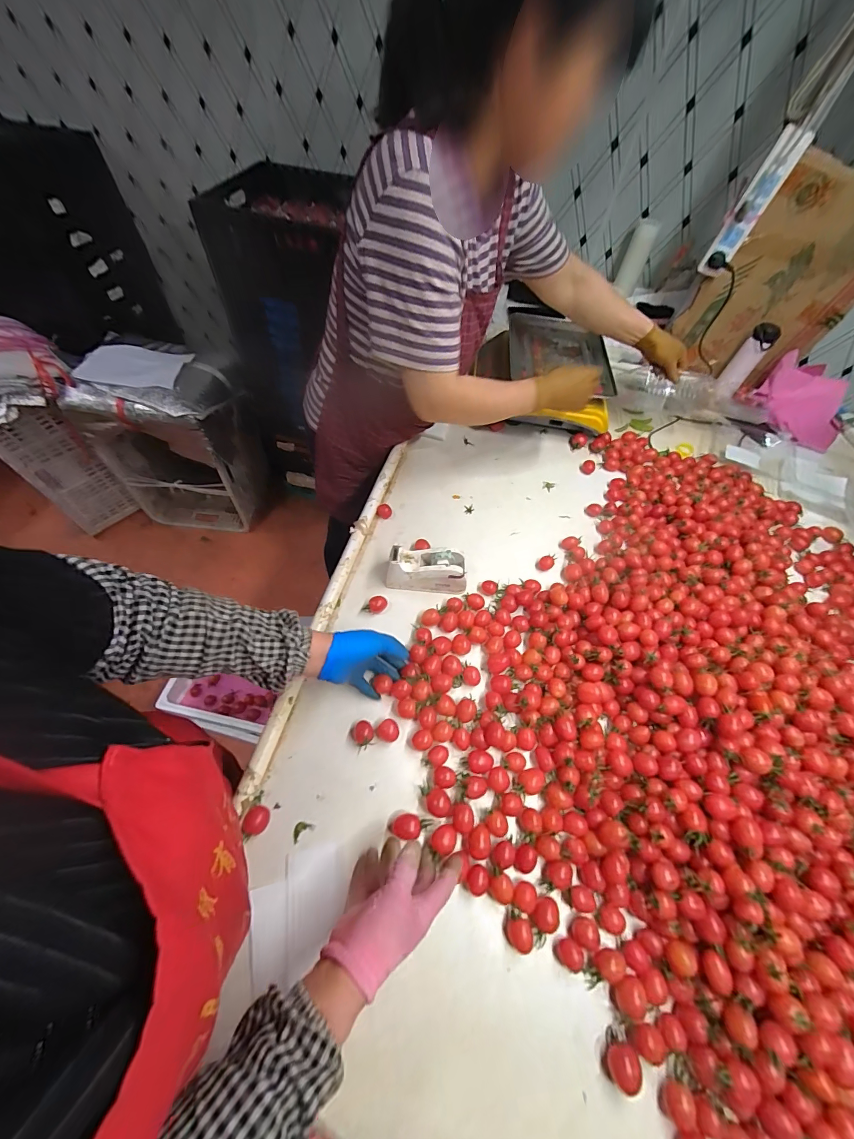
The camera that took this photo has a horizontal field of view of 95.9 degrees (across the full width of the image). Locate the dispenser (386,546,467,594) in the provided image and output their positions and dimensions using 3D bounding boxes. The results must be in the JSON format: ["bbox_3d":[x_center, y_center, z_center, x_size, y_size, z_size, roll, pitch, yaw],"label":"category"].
[{"bbox_3d":[0.000,0.001,0.672,0.138,0.072,0.057,5,57,-2],"label":"dispenser"}]

